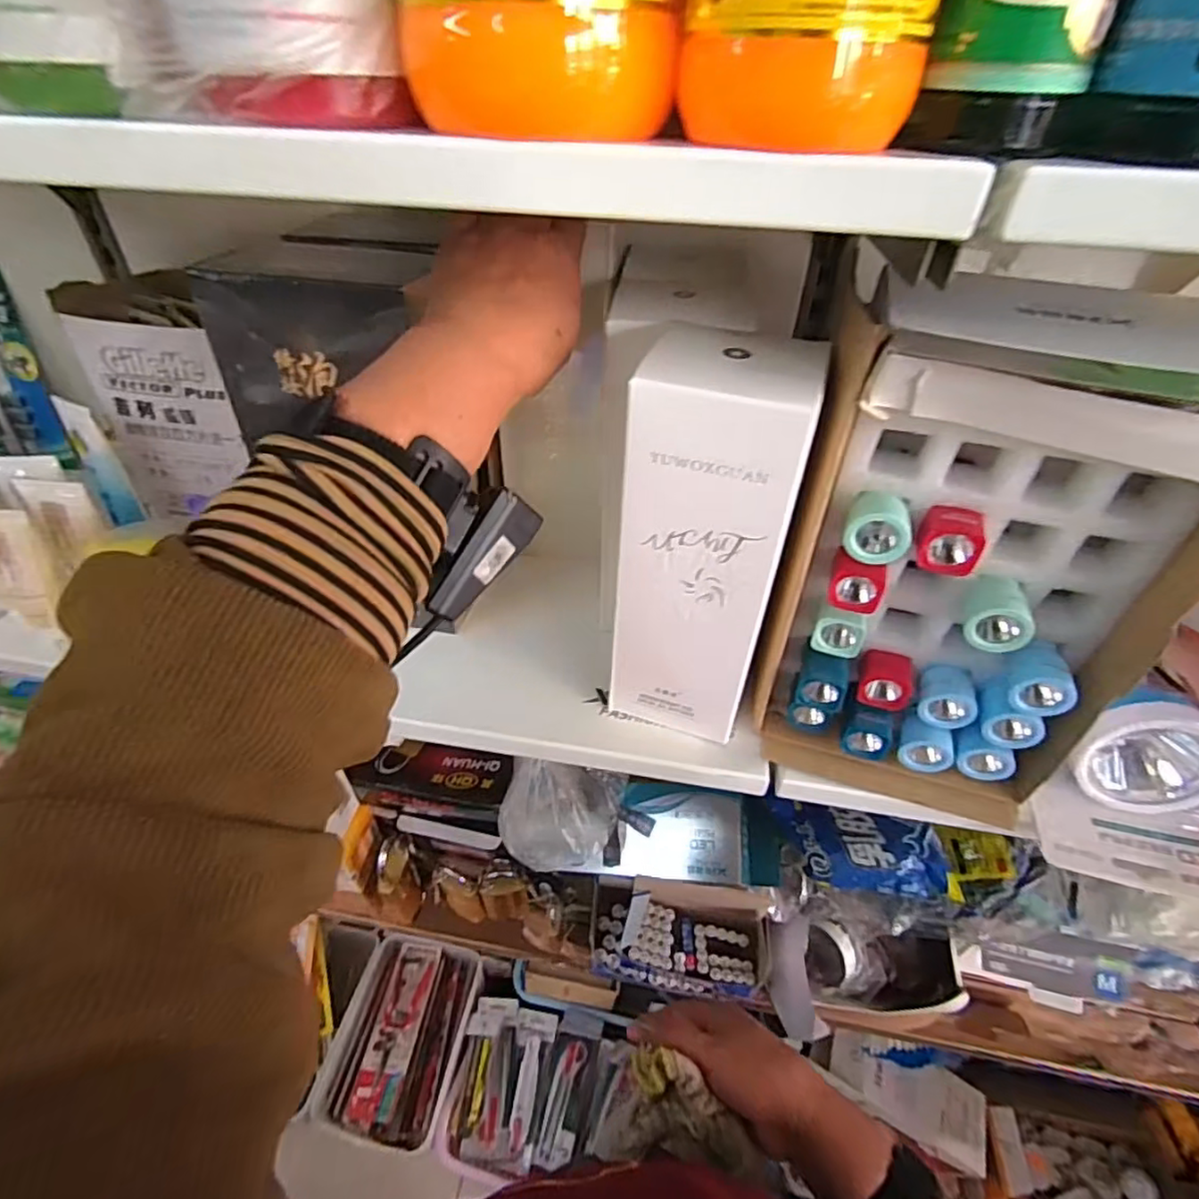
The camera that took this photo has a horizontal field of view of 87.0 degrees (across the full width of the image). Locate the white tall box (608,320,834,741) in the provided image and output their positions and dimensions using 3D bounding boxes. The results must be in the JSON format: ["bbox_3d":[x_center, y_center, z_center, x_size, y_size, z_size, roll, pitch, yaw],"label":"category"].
[{"bbox_3d":[0.058,-0.021,0.361,0.086,0.234,0.059,14,44,12],"label":"white tall box"}]

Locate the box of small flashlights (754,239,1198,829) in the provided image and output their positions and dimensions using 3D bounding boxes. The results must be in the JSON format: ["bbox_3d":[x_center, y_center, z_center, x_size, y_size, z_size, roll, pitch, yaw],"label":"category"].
[{"bbox_3d":[0.182,-0.011,0.336,0.186,0.260,0.095,12,43,10],"label":"box of small flashlights"}]

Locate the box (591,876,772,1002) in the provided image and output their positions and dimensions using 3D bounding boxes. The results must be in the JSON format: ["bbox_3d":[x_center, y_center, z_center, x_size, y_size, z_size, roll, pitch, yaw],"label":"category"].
[{"bbox_3d":[0.078,0.322,0.604,0.173,0.085,0.076,10,43,9],"label":"box"}]

